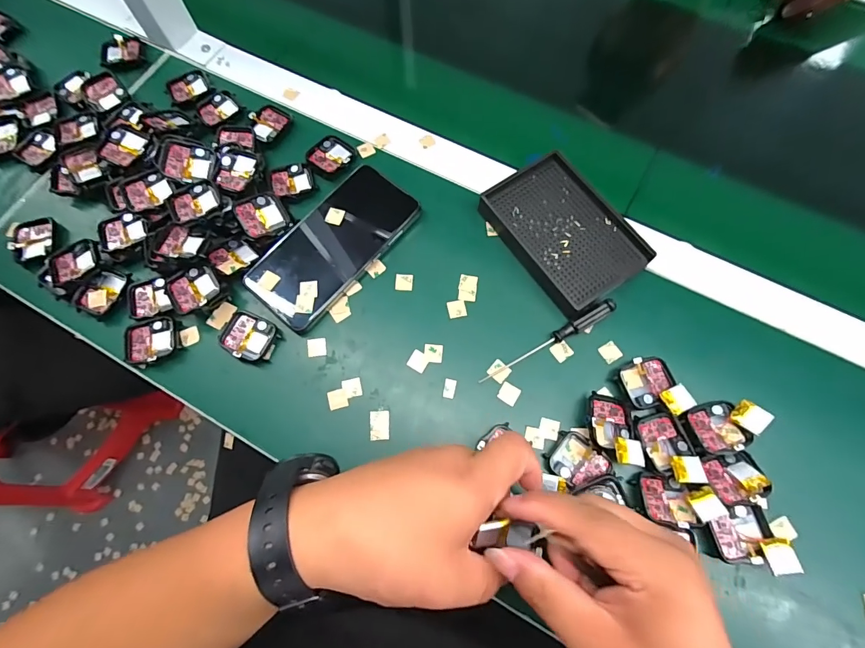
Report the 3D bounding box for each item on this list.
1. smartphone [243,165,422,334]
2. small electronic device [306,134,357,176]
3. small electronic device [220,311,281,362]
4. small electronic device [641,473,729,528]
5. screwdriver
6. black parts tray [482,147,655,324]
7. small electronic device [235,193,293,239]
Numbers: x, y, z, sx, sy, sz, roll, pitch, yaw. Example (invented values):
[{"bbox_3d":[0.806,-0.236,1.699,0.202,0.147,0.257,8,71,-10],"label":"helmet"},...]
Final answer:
[{"bbox_3d":[-0.090,-0.073,0.382,0.078,0.016,0.159,38,74,12],"label":"smartphone"},{"bbox_3d":[-0.099,-0.168,0.414,0.040,0.006,0.042,28,73,9],"label":"small electronic device"},{"bbox_3d":[-0.158,0.011,0.360,0.044,0.009,0.036,22,72,7],"label":"small electronic device"},{"bbox_3d":[0.184,0.130,0.305,0.056,0.013,0.032,7,70,2],"label":"small electronic device"},{"bbox_3d":[0.099,0.015,0.352,0.131,0.015,0.012,-29,73,-10],"label":"screwdriver"},{"bbox_3d":[0.119,-0.084,0.381,0.093,0.023,0.139,-31,73,-11],"label":"black parts tray"},{"bbox_3d":[-0.155,-0.098,0.380,0.040,0.008,0.040,-36,96,-27],"label":"small electronic device"}]

